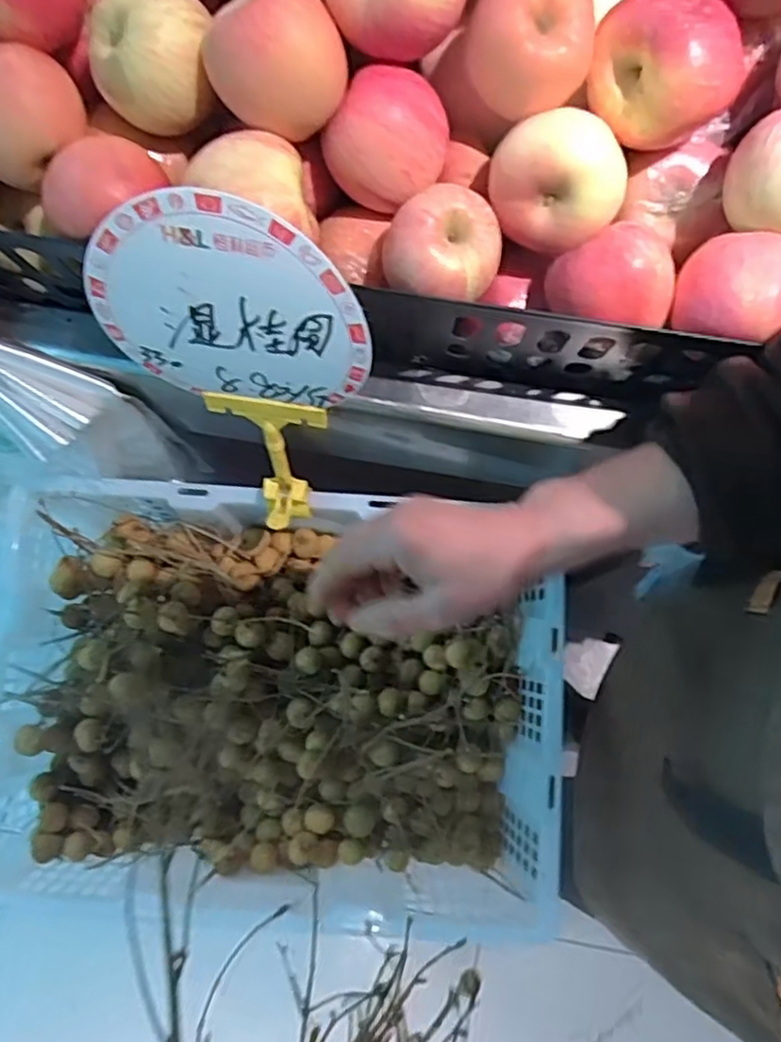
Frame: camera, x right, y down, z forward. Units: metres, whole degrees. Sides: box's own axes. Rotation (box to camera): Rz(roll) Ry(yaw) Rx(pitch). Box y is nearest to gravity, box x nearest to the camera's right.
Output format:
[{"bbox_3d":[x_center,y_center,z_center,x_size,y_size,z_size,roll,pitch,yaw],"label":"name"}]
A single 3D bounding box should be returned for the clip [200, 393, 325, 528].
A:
[{"bbox_3d":[-0.084,-0.040,0.542,0.081,0.155,0.042,-4,56,-2],"label":"clip"}]

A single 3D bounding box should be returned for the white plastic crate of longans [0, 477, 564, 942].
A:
[{"bbox_3d":[-0.102,0.154,0.635,0.479,0.112,0.345,6,78,0],"label":"white plastic crate of longans"}]

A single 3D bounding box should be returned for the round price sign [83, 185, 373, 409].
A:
[{"bbox_3d":[-0.095,-0.121,0.413,0.163,0.146,0.010,10,58,6],"label":"round price sign"}]

